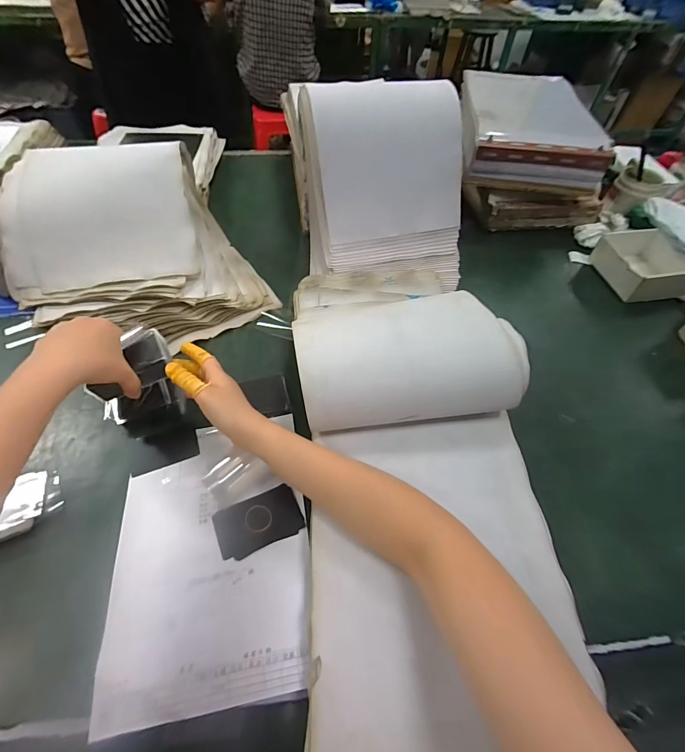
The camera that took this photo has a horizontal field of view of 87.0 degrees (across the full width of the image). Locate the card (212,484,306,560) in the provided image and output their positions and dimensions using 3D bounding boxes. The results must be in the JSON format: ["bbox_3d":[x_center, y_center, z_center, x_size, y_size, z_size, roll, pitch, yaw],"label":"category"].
[{"bbox_3d":[-0.099,0.173,0.427,0.097,0.007,0.057,-20,67,-15],"label":"card"}]

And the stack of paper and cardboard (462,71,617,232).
[{"bbox_3d":[0.413,-0.525,0.834,0.282,0.166,0.406,5,54,1],"label":"stack of paper and cardboard"}]

